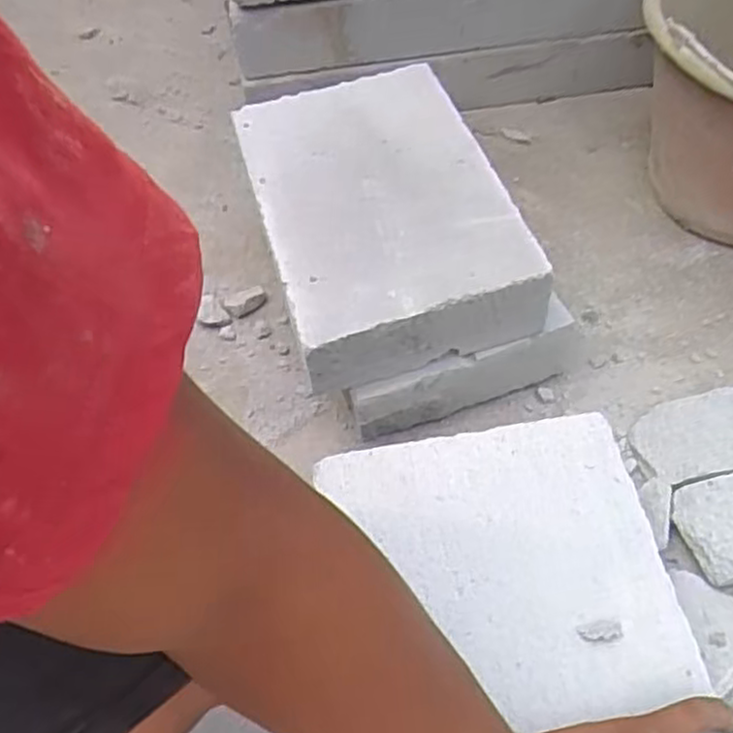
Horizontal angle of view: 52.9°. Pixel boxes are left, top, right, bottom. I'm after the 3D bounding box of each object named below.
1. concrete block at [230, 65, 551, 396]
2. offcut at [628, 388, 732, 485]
[{"bbox_3d":[0.004,-0.138,0.644,0.203,0.072,0.311,-16,55,-7],"label":"concrete block"},{"bbox_3d":[0.280,0.061,0.612,0.105,0.020,0.079,-13,44,9],"label":"offcut"}]

